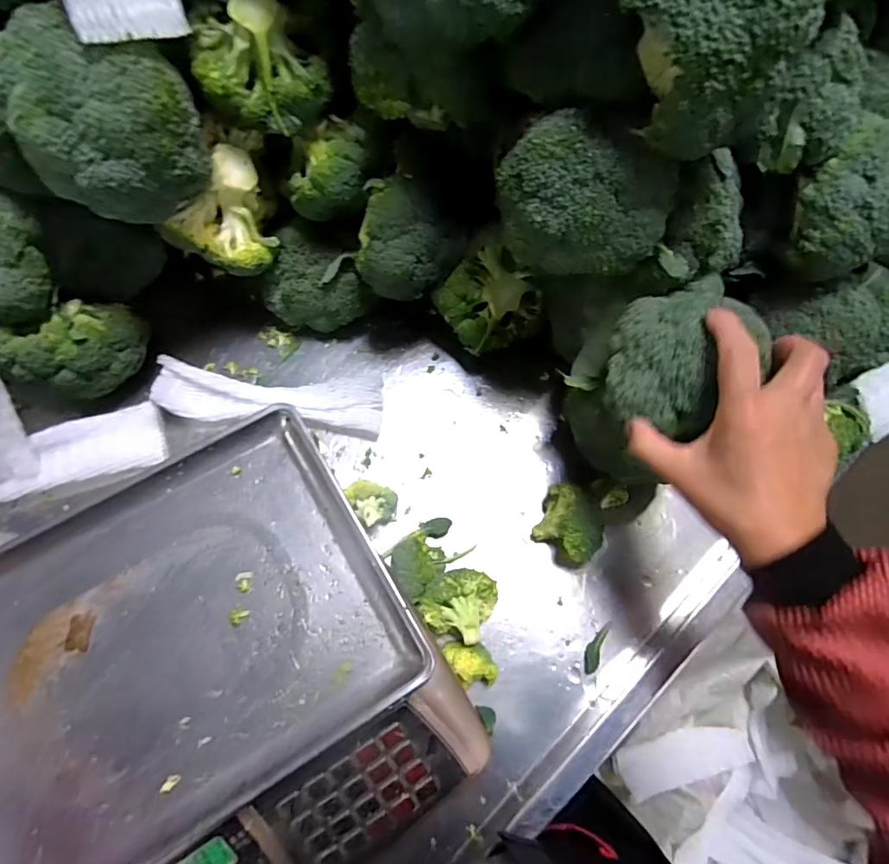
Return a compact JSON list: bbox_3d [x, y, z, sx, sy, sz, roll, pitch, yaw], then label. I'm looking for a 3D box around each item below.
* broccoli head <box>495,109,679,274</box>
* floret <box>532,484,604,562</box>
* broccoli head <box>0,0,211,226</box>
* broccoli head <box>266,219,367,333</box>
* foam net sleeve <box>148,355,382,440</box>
[{"bbox_3d":[0.093,-0.166,0.371,0.127,0.091,0.087,33,74,8],"label":"broccoli head"},{"bbox_3d":[0.119,0.090,0.504,0.062,0.062,0.055,36,74,9],"label":"floret"},{"bbox_3d":[-0.251,-0.225,0.384,0.117,0.109,0.097,-38,77,-13],"label":"broccoli head"},{"bbox_3d":[-0.138,-0.157,0.542,0.098,0.079,0.088,-23,74,-9],"label":"broccoli head"},{"bbox_3d":[-0.181,-0.037,0.547,0.228,0.034,0.069,6,72,0],"label":"foam net sleeve"}]

